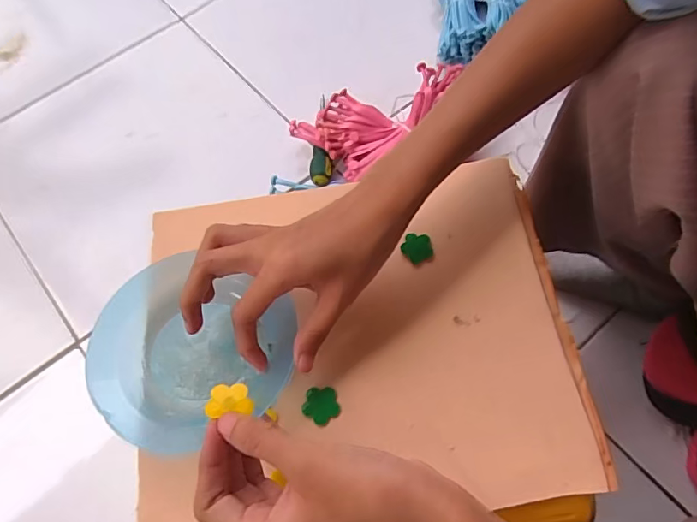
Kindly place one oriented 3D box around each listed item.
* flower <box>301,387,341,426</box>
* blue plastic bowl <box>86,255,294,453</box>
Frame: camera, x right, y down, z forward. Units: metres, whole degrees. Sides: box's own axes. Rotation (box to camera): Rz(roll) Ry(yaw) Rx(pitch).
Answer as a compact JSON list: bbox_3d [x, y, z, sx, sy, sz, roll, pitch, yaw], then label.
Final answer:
[{"bbox_3d":[-0.018,0.093,0.310,0.024,0.004,0.023,-1,66,1],"label":"flower"},{"bbox_3d":[-0.100,0.057,0.311,0.117,0.031,0.118,-1,66,2],"label":"blue plastic bowl"}]

